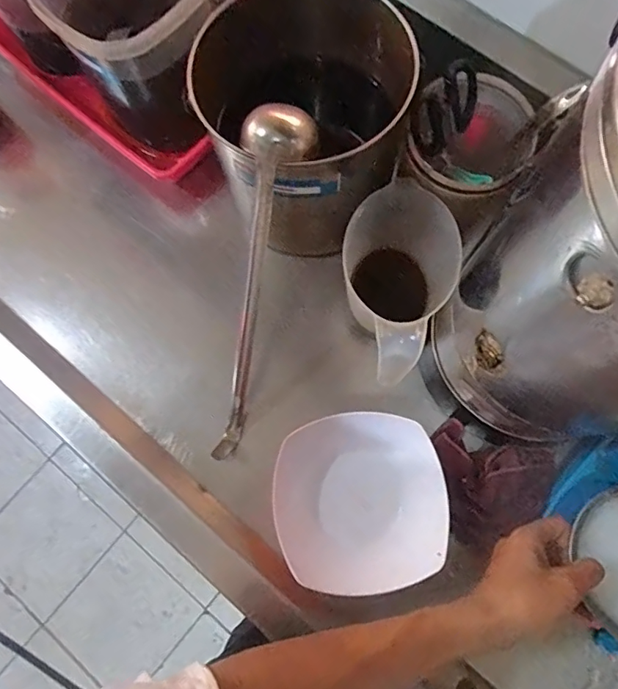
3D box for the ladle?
[{"bbox_3d":[-0.056,-0.042,0.503,0.062,0.048,0.368,14,116,5],"label":"ladle"}]

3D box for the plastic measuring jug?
[{"bbox_3d":[0.094,-0.064,0.528,0.115,0.128,0.182,9,62,3],"label":"plastic measuring jug"}]

